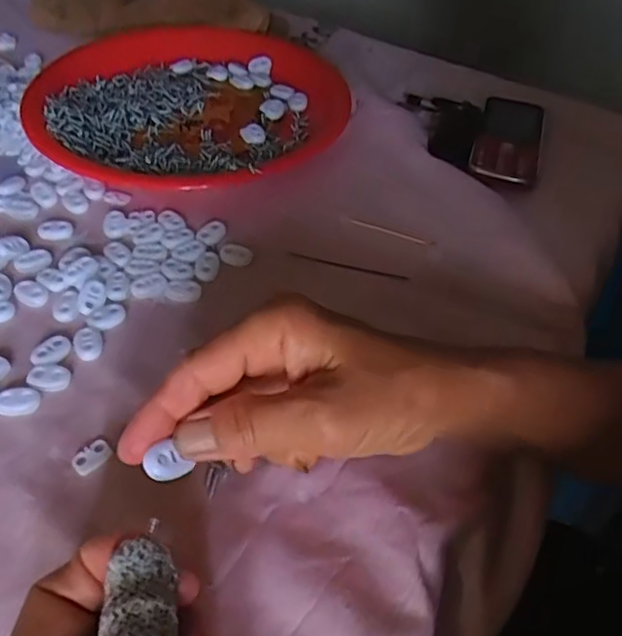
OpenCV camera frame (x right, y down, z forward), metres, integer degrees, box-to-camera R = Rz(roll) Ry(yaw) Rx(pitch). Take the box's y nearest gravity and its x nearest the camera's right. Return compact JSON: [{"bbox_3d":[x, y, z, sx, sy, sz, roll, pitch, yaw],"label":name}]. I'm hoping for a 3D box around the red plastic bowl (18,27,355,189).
[{"bbox_3d":[-0.101,-0.185,0.521,0.258,0.025,0.230,-30,56,-27],"label":"red plastic bowl"}]

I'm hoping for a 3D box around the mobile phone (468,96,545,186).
[{"bbox_3d":[0.165,-0.150,0.511,0.053,0.012,0.122,15,48,10],"label":"mobile phone"}]

